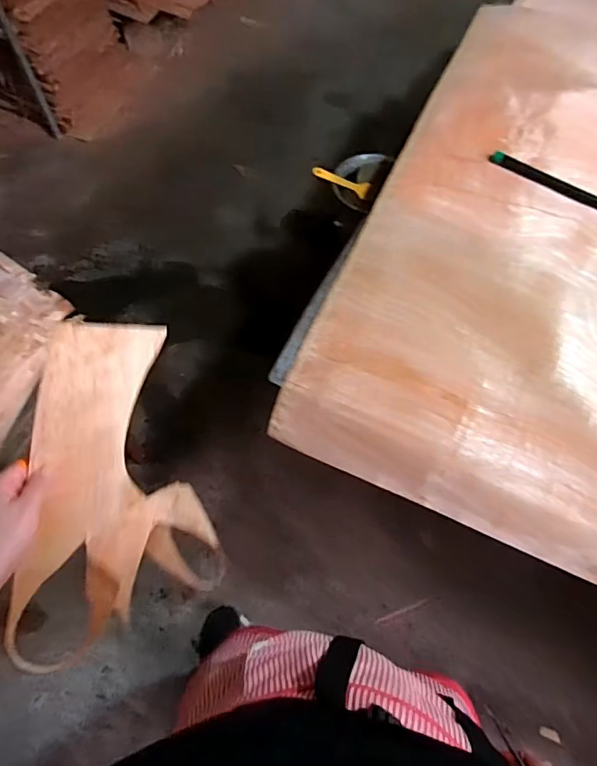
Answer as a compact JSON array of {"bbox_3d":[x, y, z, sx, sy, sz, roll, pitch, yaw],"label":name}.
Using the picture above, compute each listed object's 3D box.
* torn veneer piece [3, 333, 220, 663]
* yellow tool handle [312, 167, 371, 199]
[{"bbox_3d":[-0.189,0.118,0.570,0.059,0.232,0.359,11,103,28],"label":"torn veneer piece"},{"bbox_3d":[0.096,-0.454,1.143,0.134,0.020,0.039,26,68,13],"label":"yellow tool handle"}]

